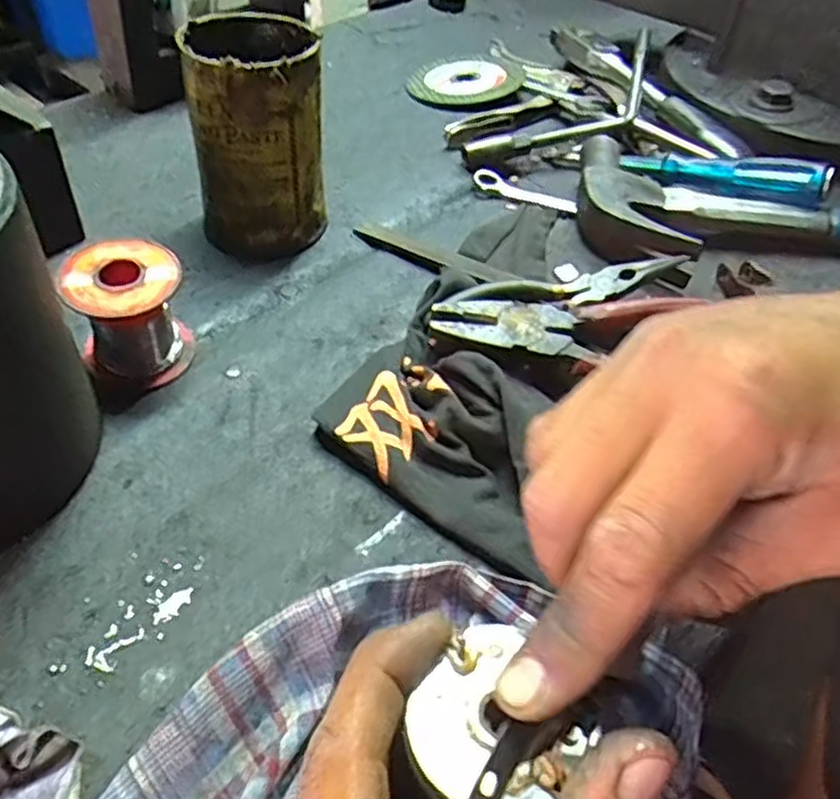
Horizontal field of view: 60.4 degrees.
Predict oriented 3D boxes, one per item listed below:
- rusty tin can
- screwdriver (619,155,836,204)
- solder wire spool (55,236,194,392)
[{"bbox_3d":[-0.093,-0.151,0.420,0.072,0.117,0.078,-5,47,-9],"label":"rusty tin can"},{"bbox_3d":[0.202,-0.151,0.482,0.130,0.022,0.026,21,46,36],"label":"screwdriver"},{"bbox_3d":[-0.139,-0.039,0.350,0.051,0.059,0.048,-17,50,-20],"label":"solder wire spool"}]

